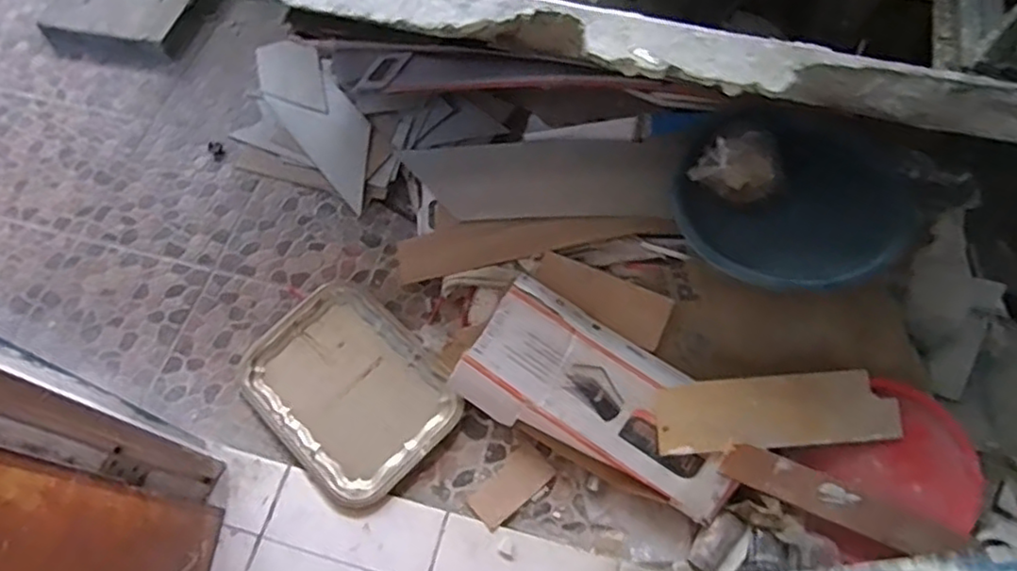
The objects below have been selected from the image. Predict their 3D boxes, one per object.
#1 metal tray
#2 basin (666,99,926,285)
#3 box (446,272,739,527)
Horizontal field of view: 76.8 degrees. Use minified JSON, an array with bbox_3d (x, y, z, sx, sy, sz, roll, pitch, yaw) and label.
[{"bbox_3d":[-0.306,0.190,1.217,0.300,0.035,0.409,-42,70,-17],"label":"metal tray"},{"bbox_3d":[0.473,-0.148,1.079,0.364,0.071,0.309,27,68,15],"label":"basin"},{"bbox_3d":[0.146,0.194,1.131,0.467,0.079,0.249,30,95,12],"label":"box"}]

